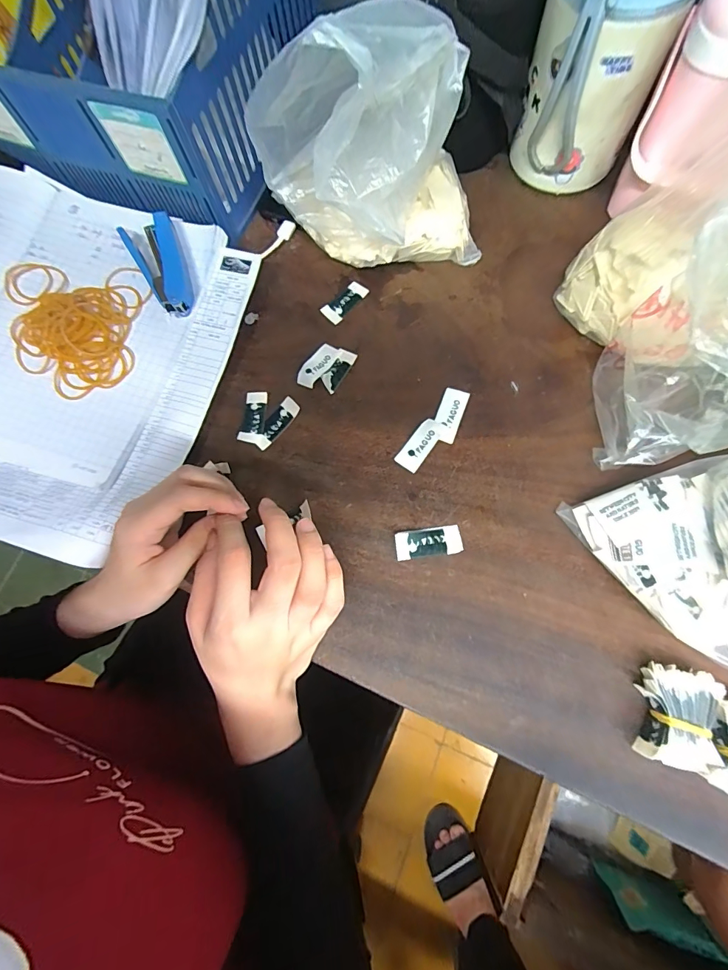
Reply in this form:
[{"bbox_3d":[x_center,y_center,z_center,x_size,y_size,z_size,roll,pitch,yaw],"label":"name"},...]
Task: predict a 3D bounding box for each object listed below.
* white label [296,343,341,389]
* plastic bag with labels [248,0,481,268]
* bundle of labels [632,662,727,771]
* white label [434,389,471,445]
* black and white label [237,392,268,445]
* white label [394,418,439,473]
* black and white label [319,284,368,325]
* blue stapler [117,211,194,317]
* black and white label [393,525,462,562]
[{"bbox_3d":[-0.040,-0.104,0.362,0.020,0.007,0.046,36,80,13],"label":"white label"},{"bbox_3d":[0.017,-0.229,0.301,0.160,0.180,0.086,-30,75,-4],"label":"plastic bag with labels"},{"bbox_3d":[0.201,0.146,0.265,0.044,0.022,0.056,12,76,7],"label":"bundle of labels"},{"bbox_3d":[0.071,-0.058,0.344,0.020,0.004,0.047,20,77,9],"label":"white label"},{"bbox_3d":[-0.094,-0.058,0.352,0.020,0.005,0.046,1,75,5],"label":"black and white label"},{"bbox_3d":[0.046,-0.033,0.339,0.020,0.004,0.045,37,85,9],"label":"white label"},{"bbox_3d":[-0.018,-0.170,0.386,0.018,0.006,0.045,43,82,14],"label":"black and white label"},{"bbox_3d":[-0.171,-0.191,0.360,0.042,0.028,0.087,-30,75,-4],"label":"blue stapler"},{"bbox_3d":[0.049,0.044,0.317,0.049,0.006,0.021,-8,74,2],"label":"black and white label"}]

